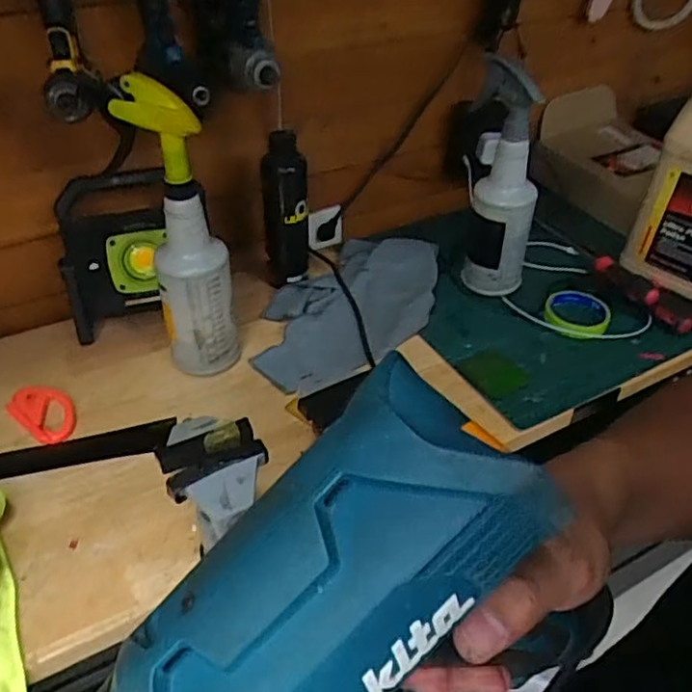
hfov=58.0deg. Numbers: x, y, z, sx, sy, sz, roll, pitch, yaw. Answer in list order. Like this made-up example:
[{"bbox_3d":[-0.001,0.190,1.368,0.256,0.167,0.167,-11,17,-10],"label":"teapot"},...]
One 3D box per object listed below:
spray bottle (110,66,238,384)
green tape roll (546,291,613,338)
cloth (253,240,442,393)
[{"bbox_3d":[-0.176,-0.114,0.694,0.084,0.328,0.075,-21,46,-24],"label":"spray bottle"},{"bbox_3d":[0.324,-0.047,0.874,0.085,0.020,0.090,1,41,-1],"label":"green tape roll"},{"bbox_3d":[0.006,-0.060,0.878,0.185,0.042,0.347,28,47,27],"label":"cloth"}]

